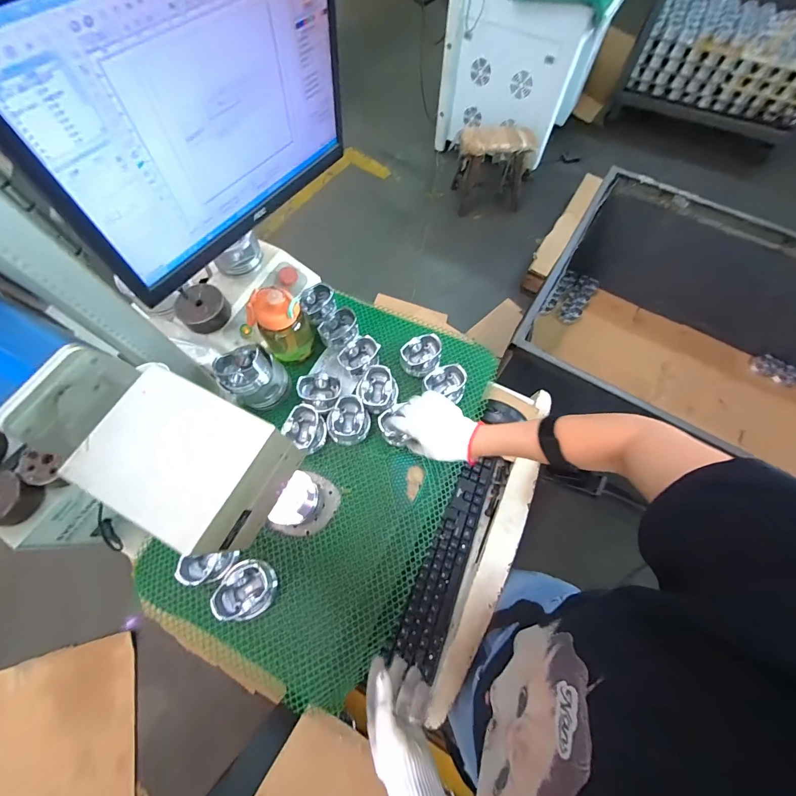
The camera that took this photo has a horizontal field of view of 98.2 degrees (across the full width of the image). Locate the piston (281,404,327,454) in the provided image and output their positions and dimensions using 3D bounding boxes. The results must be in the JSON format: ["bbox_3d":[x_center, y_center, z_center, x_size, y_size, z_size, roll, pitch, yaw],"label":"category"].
[{"bbox_3d":[-0.168,0.056,0.634,0.067,0.058,0.072,0,67,0],"label":"piston"}]

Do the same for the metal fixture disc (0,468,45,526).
[{"bbox_3d":[-0.543,0.139,0.476,0.069,0.036,0.069,0,67,0],"label":"metal fixture disc"}]

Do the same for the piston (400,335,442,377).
[{"bbox_3d":[0.050,-0.084,0.710,0.088,0.054,0.068,-22,69,-9],"label":"piston"}]

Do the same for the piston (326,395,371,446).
[{"bbox_3d":[-0.095,0.039,0.647,0.078,0.054,0.083,0,67,0],"label":"piston"}]

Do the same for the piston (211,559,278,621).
[{"bbox_3d":[-0.234,0.296,0.536,0.077,0.048,0.079,0,67,0],"label":"piston"}]

